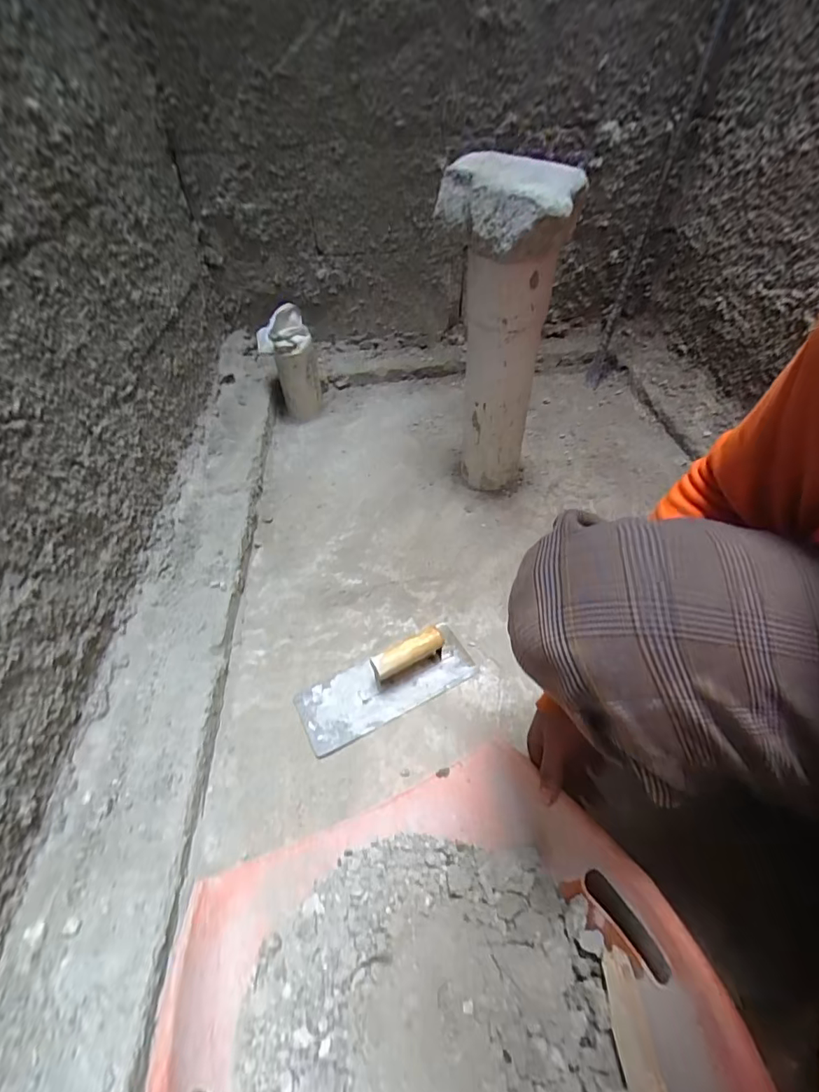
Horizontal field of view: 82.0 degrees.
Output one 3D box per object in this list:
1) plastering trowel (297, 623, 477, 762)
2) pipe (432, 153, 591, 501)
[{"bbox_3d":[-0.032,0.169,0.641,0.245,0.065,0.099,-25,51,-19],"label":"plastering trowel"},{"bbox_3d":[0.133,-0.298,0.778,0.176,0.504,0.179,5,47,8],"label":"pipe"}]

